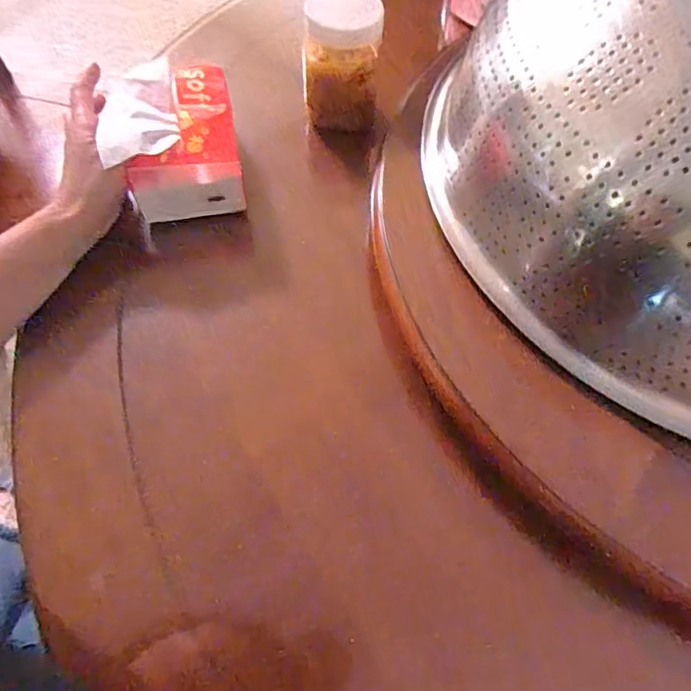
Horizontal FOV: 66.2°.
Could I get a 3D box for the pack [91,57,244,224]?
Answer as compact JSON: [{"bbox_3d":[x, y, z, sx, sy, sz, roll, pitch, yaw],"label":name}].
[{"bbox_3d":[-0.150,-0.184,0.467,0.103,0.067,0.129,-10,62,-7],"label":"pack"}]

